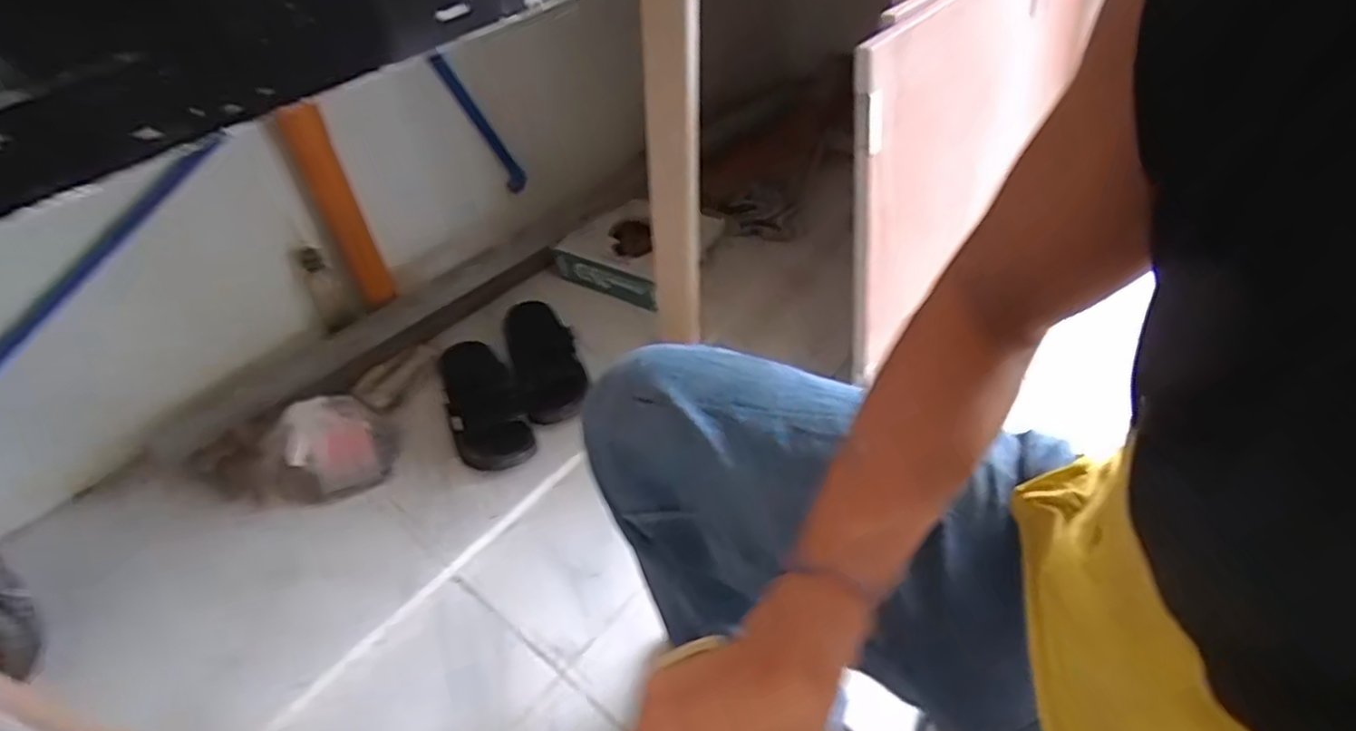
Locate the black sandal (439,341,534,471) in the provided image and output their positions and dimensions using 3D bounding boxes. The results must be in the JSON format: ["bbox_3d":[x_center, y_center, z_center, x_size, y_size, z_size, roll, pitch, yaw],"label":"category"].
[{"bbox_3d":[-0.284,0.046,1.029,0.102,0.062,0.240,-17,47,-14],"label":"black sandal"}]

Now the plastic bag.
[{"bbox_3d":[-0.452,0.106,0.943,0.122,0.108,0.091,-29,51,-24],"label":"plastic bag"}]

